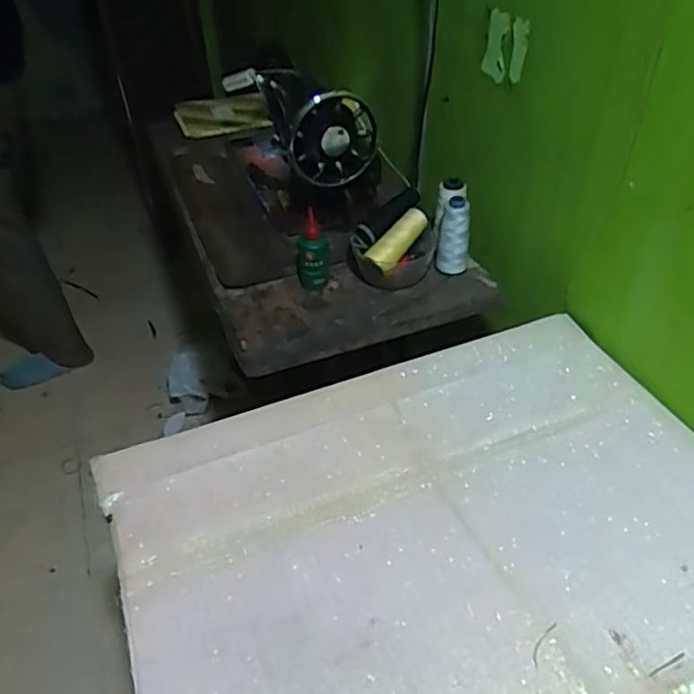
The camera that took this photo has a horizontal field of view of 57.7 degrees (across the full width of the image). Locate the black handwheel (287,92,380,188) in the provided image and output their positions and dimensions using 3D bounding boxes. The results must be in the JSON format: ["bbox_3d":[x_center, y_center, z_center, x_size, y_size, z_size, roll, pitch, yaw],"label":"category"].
[{"bbox_3d":[-0.017,-0.288,0.885,0.126,0.133,0.038,-14,43,-13],"label":"black handwheel"}]

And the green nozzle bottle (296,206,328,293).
[{"bbox_3d":[-0.050,-0.132,0.897,0.047,0.119,0.048,-6,42,-1],"label":"green nozzle bottle"}]

